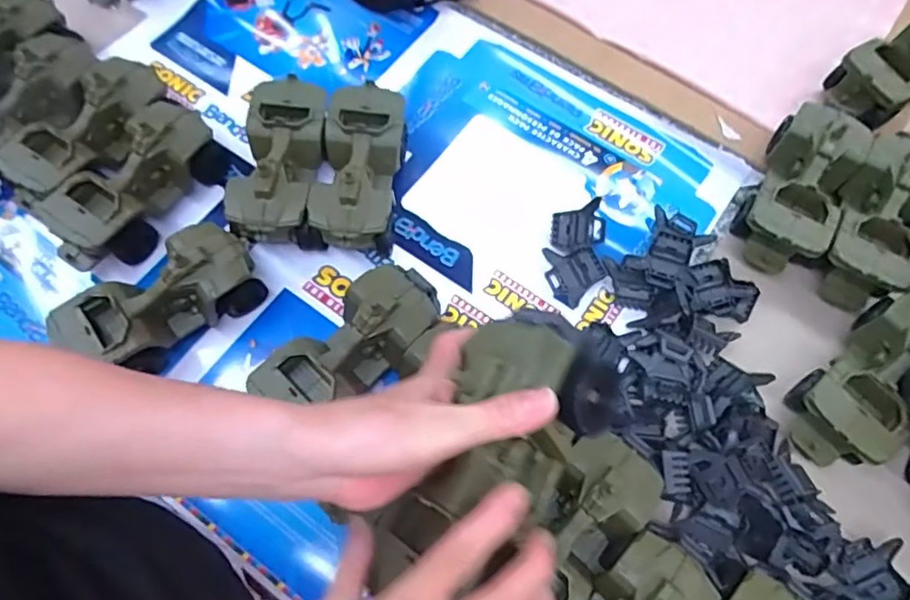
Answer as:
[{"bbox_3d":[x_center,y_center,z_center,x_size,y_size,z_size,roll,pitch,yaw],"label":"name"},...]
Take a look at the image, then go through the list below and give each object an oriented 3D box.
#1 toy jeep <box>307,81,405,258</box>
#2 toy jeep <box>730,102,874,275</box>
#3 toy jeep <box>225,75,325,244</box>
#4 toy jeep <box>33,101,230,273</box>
[{"bbox_3d":[-0.097,-0.130,0.616,0.084,0.083,0.175,4,68,1],"label":"toy jeep"},{"bbox_3d":[0.359,-0.117,0.614,0.083,0.077,0.177,26,70,9],"label":"toy jeep"},{"bbox_3d":[-0.179,-0.137,0.614,0.080,0.078,0.177,7,68,2],"label":"toy jeep"},{"bbox_3d":[-0.324,-0.113,0.600,0.085,0.077,0.188,36,72,13],"label":"toy jeep"}]

